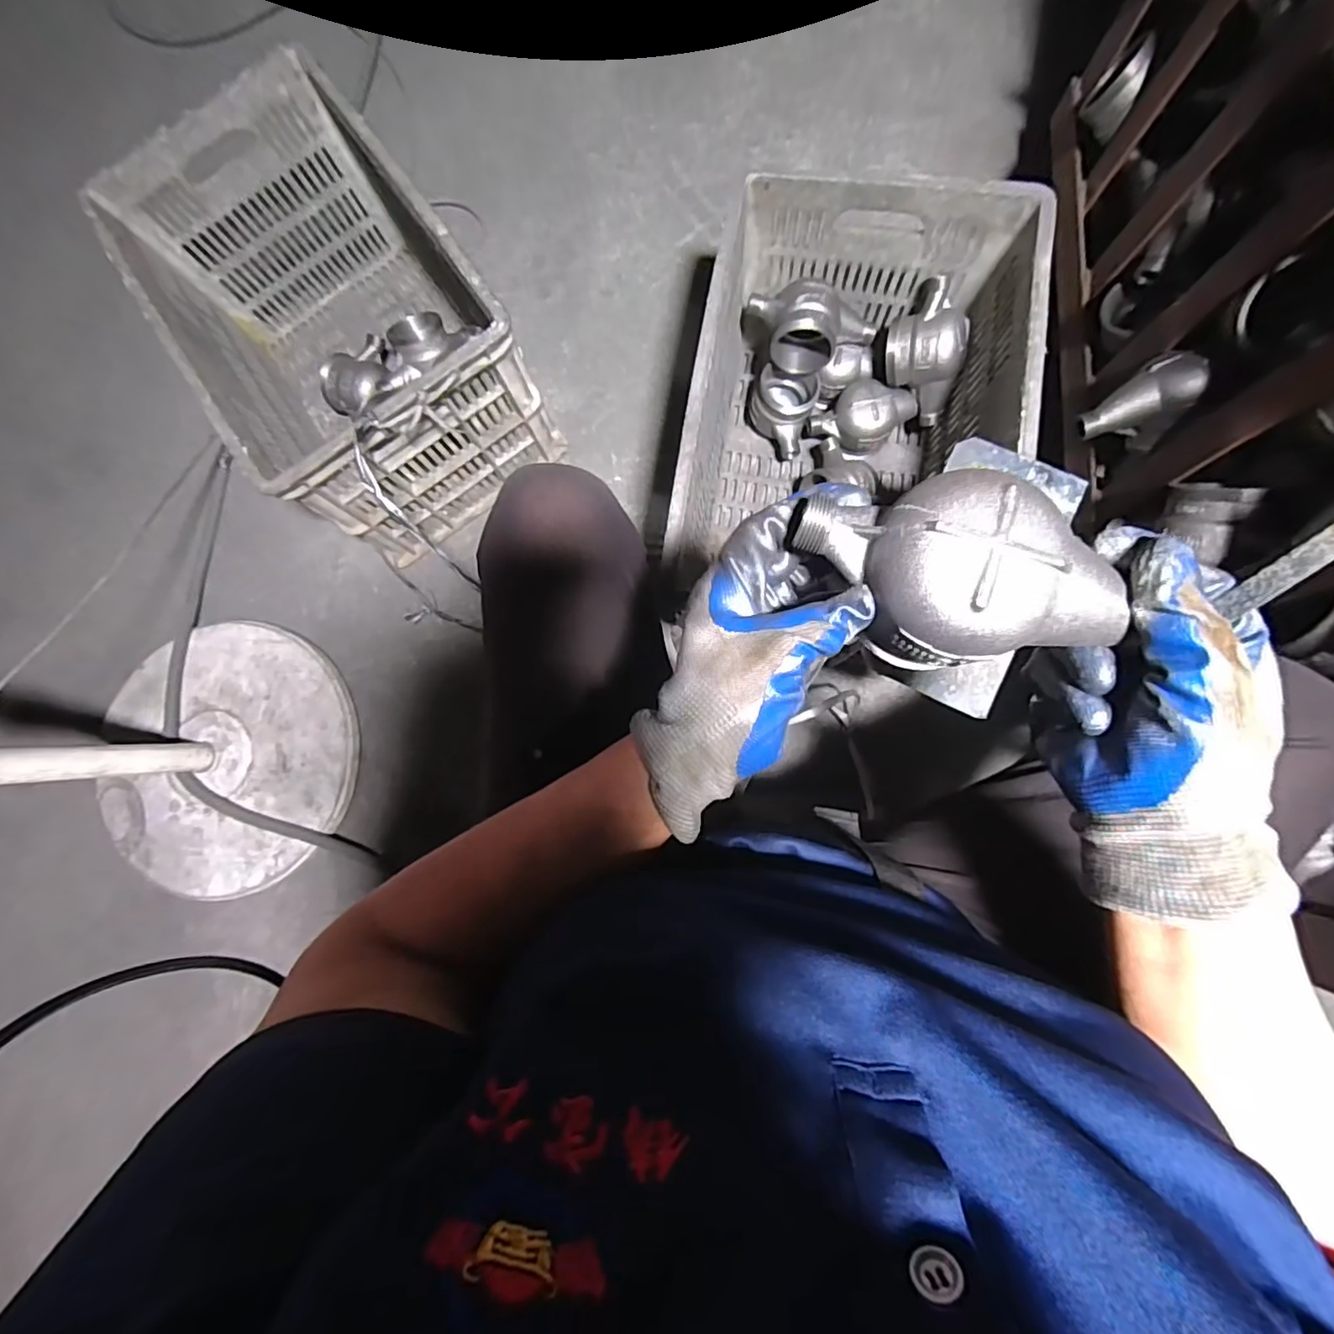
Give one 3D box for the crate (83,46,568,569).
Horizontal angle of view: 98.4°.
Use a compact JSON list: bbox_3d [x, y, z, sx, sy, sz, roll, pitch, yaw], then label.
[{"bbox_3d":[-0.408,-0.426,0.746,0.308,0.270,0.462,-37,82,-2],"label":"crate"}]

